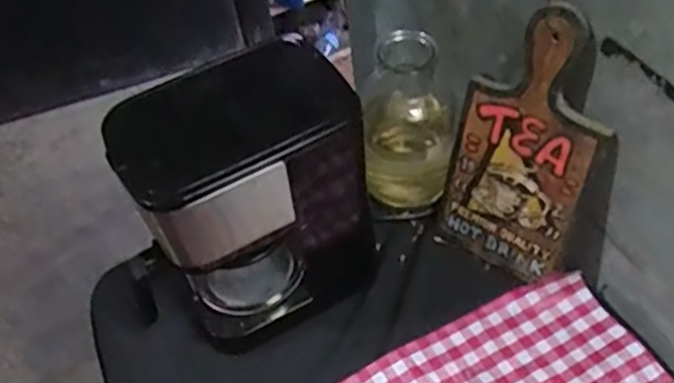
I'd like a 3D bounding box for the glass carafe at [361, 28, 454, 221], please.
[{"bbox_3d":[0.074,-0.072,0.744,0.089,0.199,0.100,-6,49,1],"label":"glass carafe"}]

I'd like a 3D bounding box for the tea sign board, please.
[{"bbox_3d":[0.181,-0.037,0.654,0.136,0.268,0.018,33,44,25],"label":"tea sign board"}]

